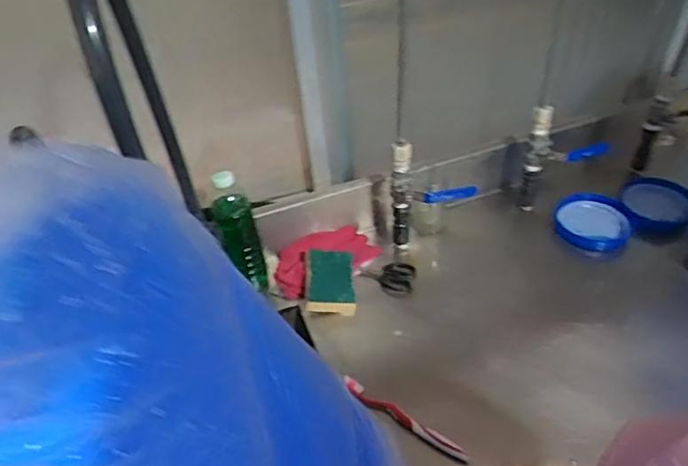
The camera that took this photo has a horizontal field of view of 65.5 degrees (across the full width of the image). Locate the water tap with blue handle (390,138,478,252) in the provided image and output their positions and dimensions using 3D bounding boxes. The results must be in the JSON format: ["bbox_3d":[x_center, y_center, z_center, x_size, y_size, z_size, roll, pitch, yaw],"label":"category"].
[{"bbox_3d":[0.139,-0.046,0.845,0.127,0.210,0.050,6,42,13],"label":"water tap with blue handle"}]

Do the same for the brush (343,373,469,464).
[{"bbox_3d":[0.075,0.236,0.685,0.180,0.021,0.018,23,48,29],"label":"brush"}]

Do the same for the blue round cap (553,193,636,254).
[{"bbox_3d":[0.434,-0.020,0.933,0.123,0.033,0.131,-3,40,3],"label":"blue round cap"}]

